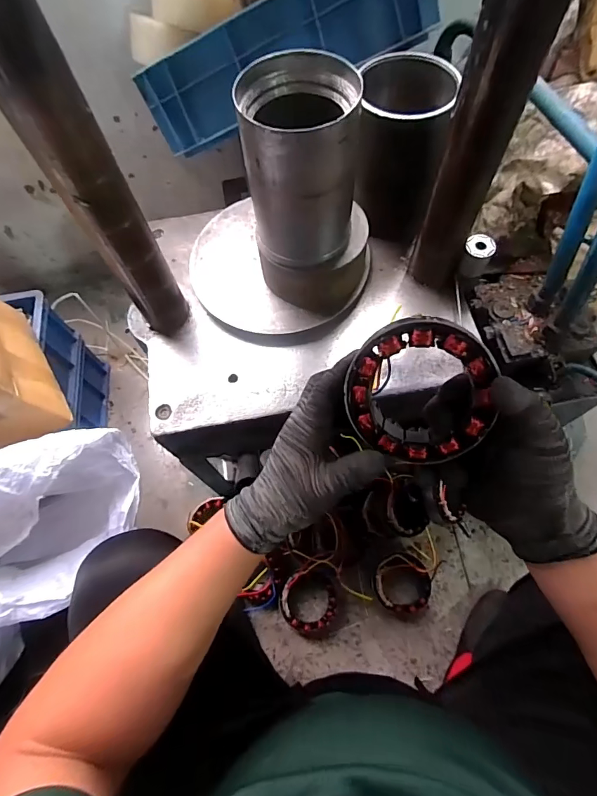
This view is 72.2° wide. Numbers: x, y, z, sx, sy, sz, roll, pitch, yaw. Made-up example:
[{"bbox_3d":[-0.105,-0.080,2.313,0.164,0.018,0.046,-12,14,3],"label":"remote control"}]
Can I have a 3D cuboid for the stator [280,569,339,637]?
[{"bbox_3d":[0.022,0.404,0.810,0.115,0.055,0.134,-3,78,0],"label":"stator"}]

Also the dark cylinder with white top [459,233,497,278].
[{"bbox_3d":[0.243,-0.193,0.558,0.037,0.050,0.031,25,70,13],"label":"dark cylinder with white top"}]

